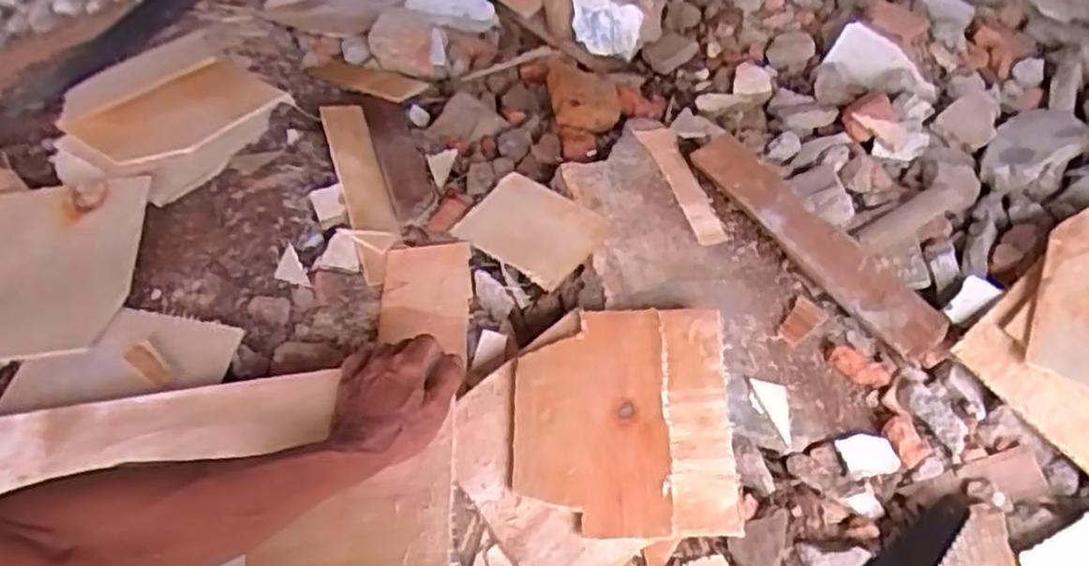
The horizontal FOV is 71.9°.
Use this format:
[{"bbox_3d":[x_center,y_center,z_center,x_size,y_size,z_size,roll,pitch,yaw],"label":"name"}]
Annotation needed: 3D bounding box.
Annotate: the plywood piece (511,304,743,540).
[{"bbox_3d":[0.072,0.124,0.696,0.194,0.014,0.219,-1,65,3],"label":"plywood piece"}]

